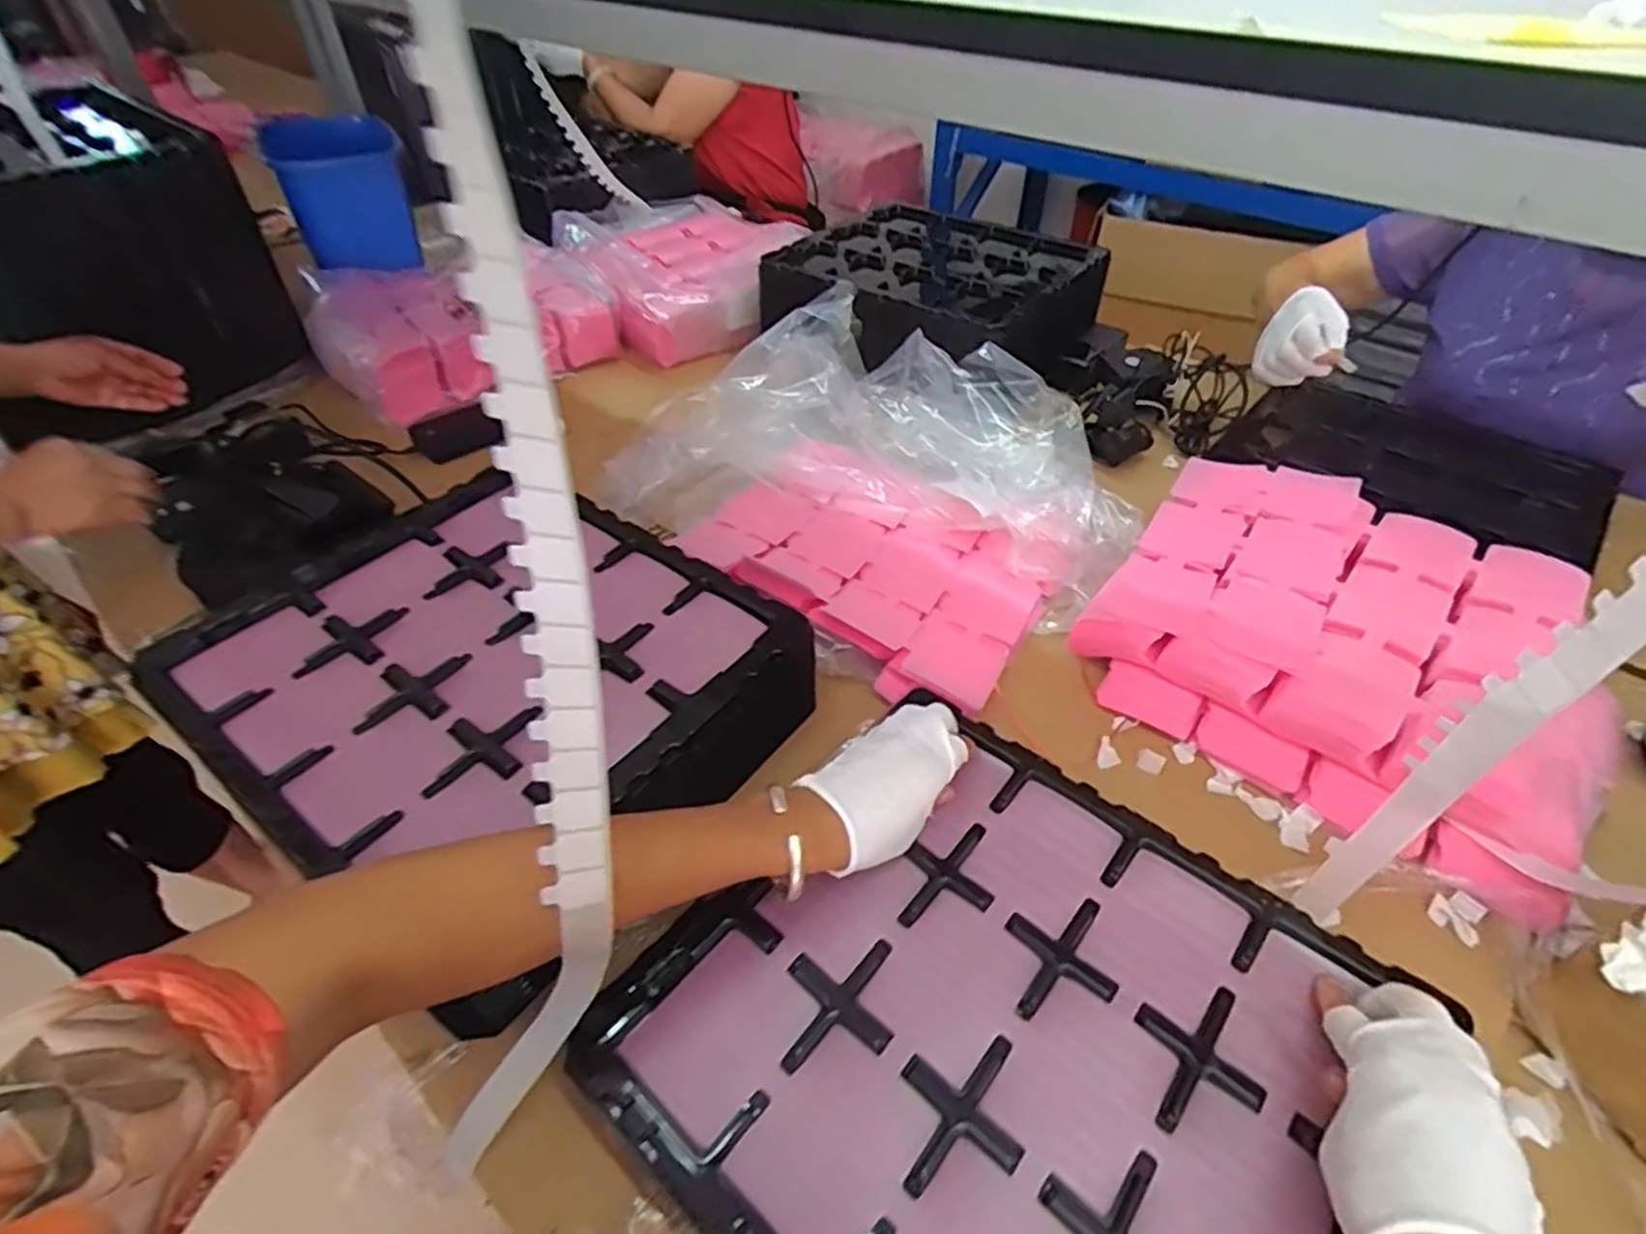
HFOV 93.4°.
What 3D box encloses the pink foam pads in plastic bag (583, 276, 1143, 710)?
[{"bbox_3d":[0.043,-0.156,0.811,0.498,0.105,0.419,32,52,28],"label":"pink foam pads in plastic bag"}]

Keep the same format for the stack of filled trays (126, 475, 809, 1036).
[{"bbox_3d":[-0.250,0.056,0.598,0.398,0.099,0.334,28,50,25],"label":"stack of filled trays"}]

